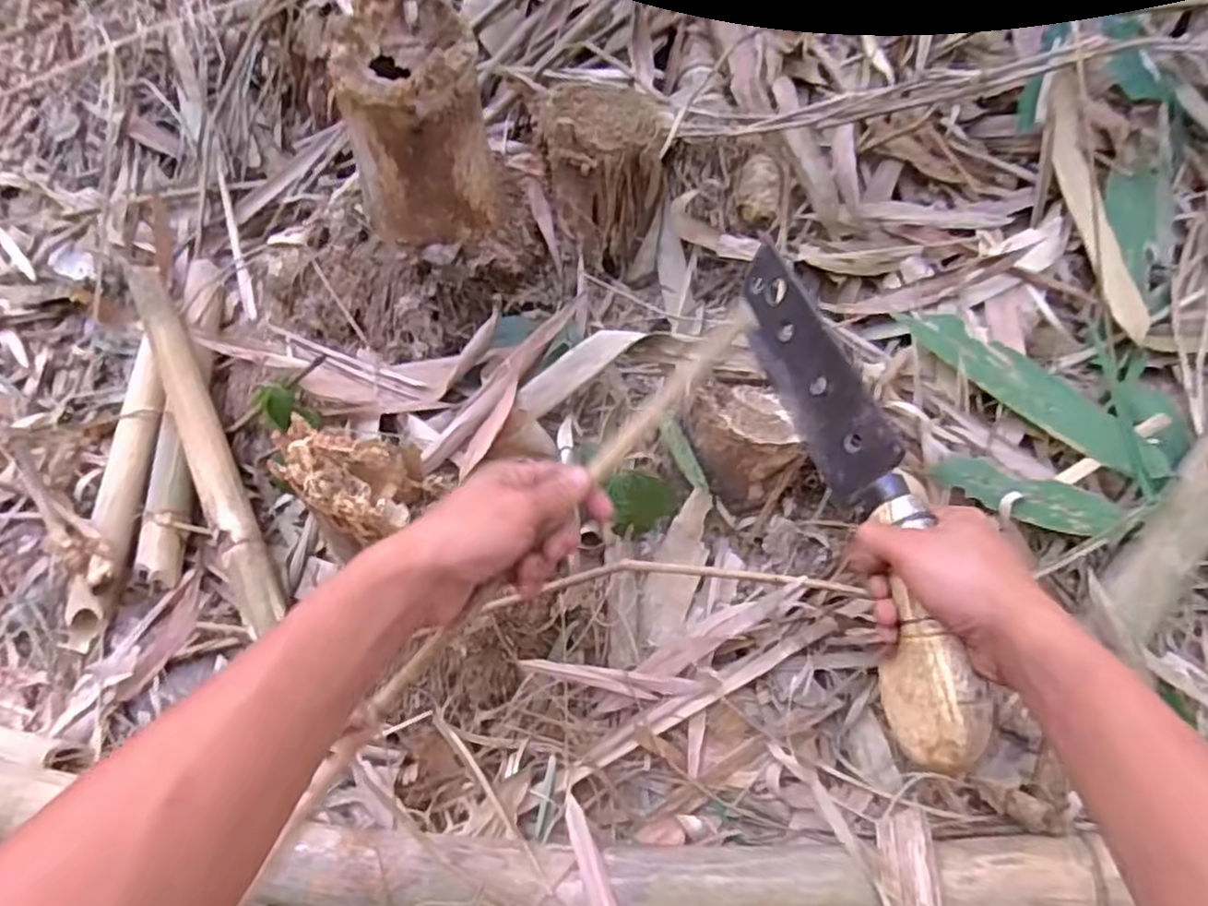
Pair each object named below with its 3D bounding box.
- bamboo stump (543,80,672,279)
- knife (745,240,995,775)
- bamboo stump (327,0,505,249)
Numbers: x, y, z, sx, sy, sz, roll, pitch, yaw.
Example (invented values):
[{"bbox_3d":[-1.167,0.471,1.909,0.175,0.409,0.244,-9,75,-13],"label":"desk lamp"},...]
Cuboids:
[{"bbox_3d":[-0.001,-0.283,0.748,0.116,0.129,0.130,-2,56,-2],"label":"bamboo stump"},{"bbox_3d":[0.168,0.009,0.501,0.042,0.070,0.380,-10,63,-4],"label":"knife"},{"bbox_3d":[-0.162,-0.282,0.649,0.114,0.178,0.114,17,57,10],"label":"bamboo stump"}]

